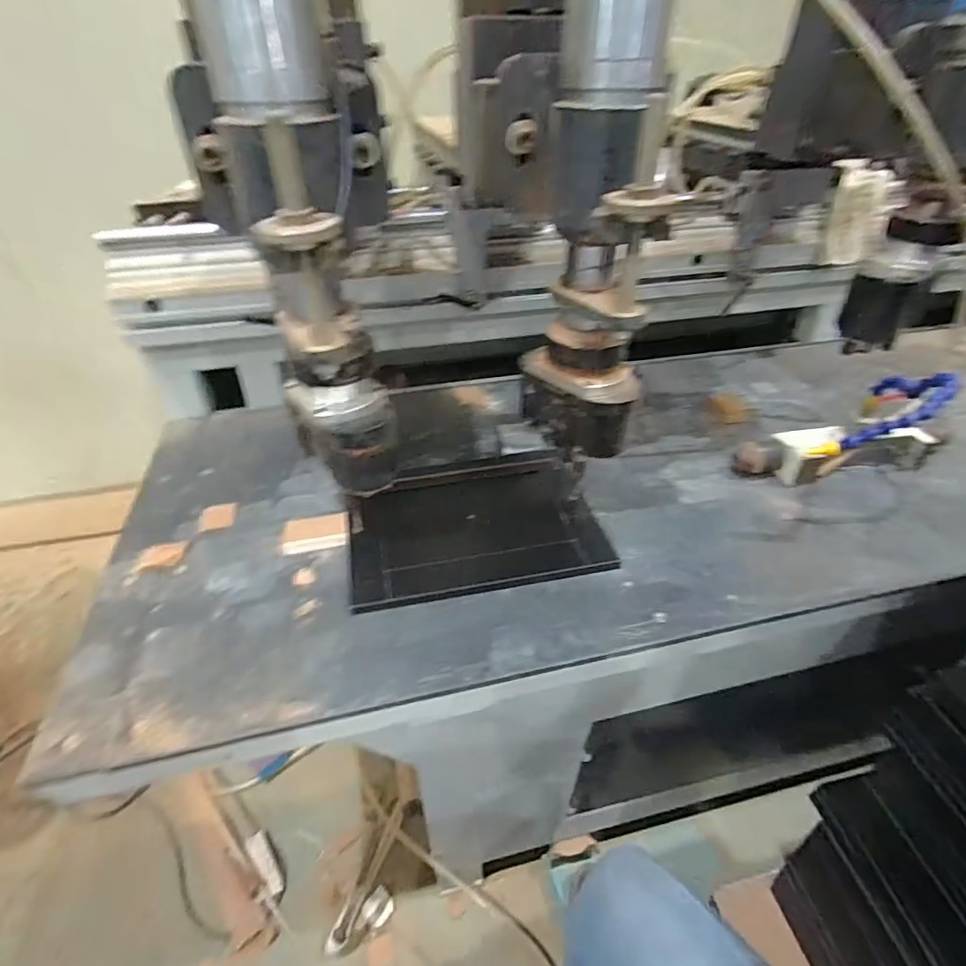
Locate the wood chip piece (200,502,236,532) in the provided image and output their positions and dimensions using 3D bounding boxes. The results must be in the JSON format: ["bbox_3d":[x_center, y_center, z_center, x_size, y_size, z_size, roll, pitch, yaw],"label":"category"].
[{"bbox_3d":[-0.324,0.041,0.656,0.040,0.004,0.046,-7,40,-11],"label":"wood chip piece"}]

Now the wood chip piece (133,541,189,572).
[{"bbox_3d":[-0.362,0.081,0.606,0.047,0.004,0.039,-7,40,-10],"label":"wood chip piece"}]

